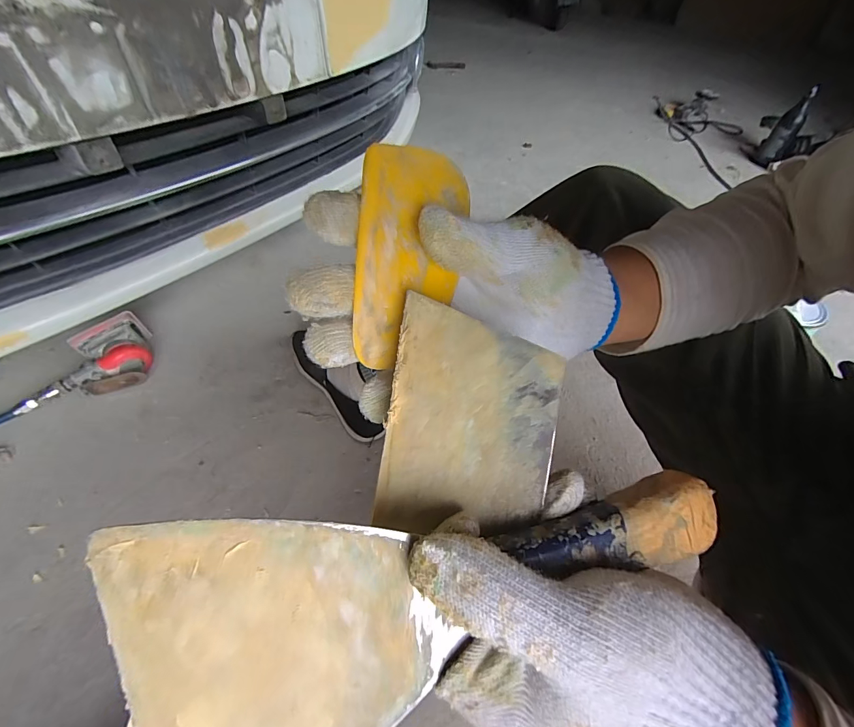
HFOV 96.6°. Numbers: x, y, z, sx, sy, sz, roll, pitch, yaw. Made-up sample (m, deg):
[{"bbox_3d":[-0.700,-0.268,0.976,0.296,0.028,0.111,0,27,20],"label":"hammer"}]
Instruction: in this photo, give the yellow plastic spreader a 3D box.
[{"bbox_3d":[-0.008,-0.048,0.181,0.056,0.096,0.006,-4,18,-36],"label":"yellow plastic spreader"}]

